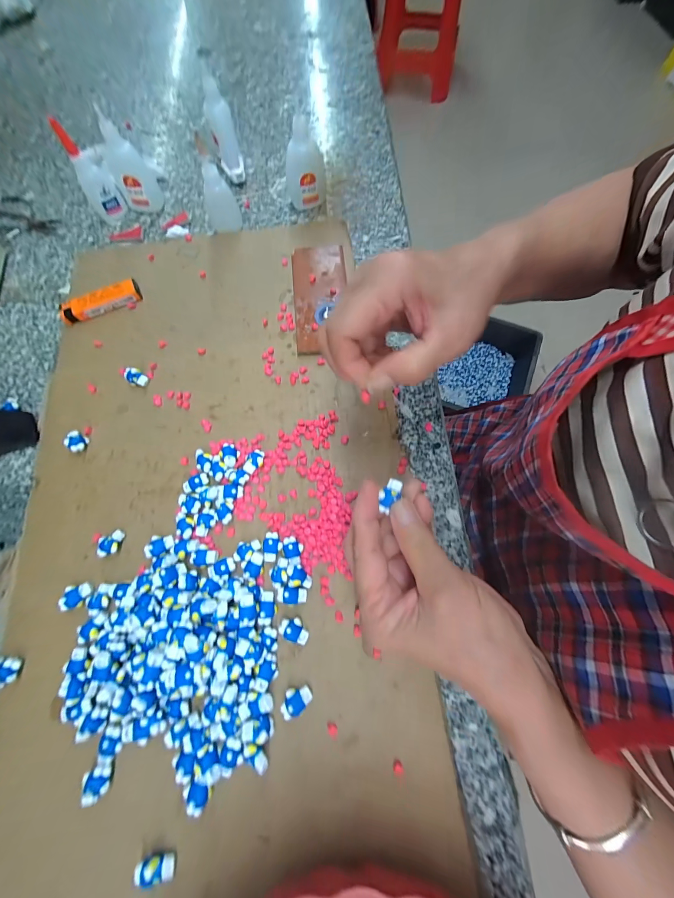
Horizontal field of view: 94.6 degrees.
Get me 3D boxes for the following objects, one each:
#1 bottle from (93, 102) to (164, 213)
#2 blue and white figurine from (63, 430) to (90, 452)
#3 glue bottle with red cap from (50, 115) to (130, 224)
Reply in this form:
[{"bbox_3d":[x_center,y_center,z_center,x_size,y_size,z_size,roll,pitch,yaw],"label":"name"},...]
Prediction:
[{"bbox_3d":[-0.236,-0.318,0.350,0.042,0.082,0.028,-28,73,-8],"label":"bottle"},{"bbox_3d":[-0.236,-0.007,0.282,0.019,0.010,0.016,30,75,11],"label":"blue and white figurine"},{"bbox_3d":[-0.272,-0.307,0.346,0.042,0.085,0.026,-35,74,-9],"label":"glue bottle with red cap"}]

